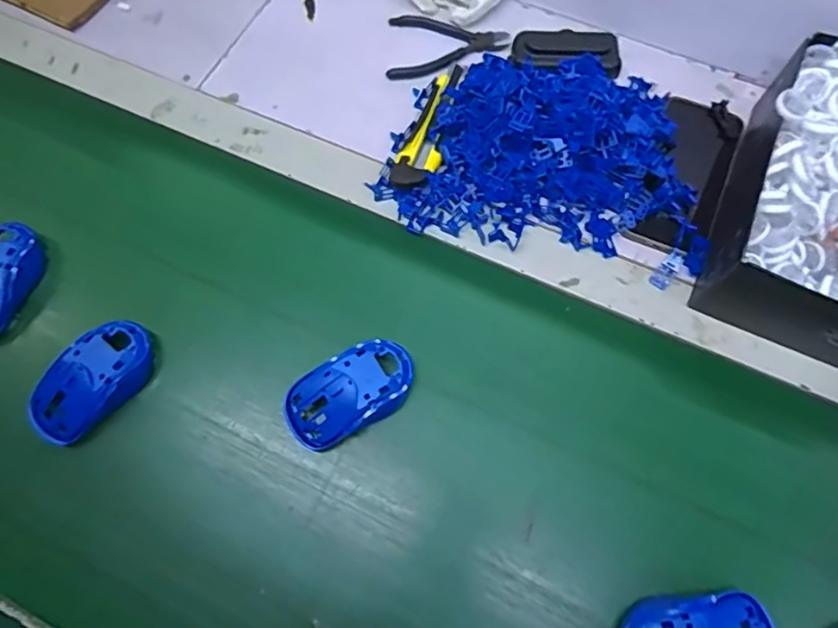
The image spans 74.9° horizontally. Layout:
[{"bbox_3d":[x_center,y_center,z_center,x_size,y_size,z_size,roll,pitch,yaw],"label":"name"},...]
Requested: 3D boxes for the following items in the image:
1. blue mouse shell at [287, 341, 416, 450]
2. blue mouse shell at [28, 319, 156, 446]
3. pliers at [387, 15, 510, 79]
[{"bbox_3d":[-0.055,0.064,0.441,0.107,0.033,0.060,-31,72,-9],"label":"blue mouse shell"},{"bbox_3d":[-0.268,0.055,0.450,0.057,0.038,0.106,42,77,15],"label":"blue mouse shell"},{"bbox_3d":[0.031,-0.285,0.579,0.125,0.014,0.088,-2,70,2],"label":"pliers"}]

